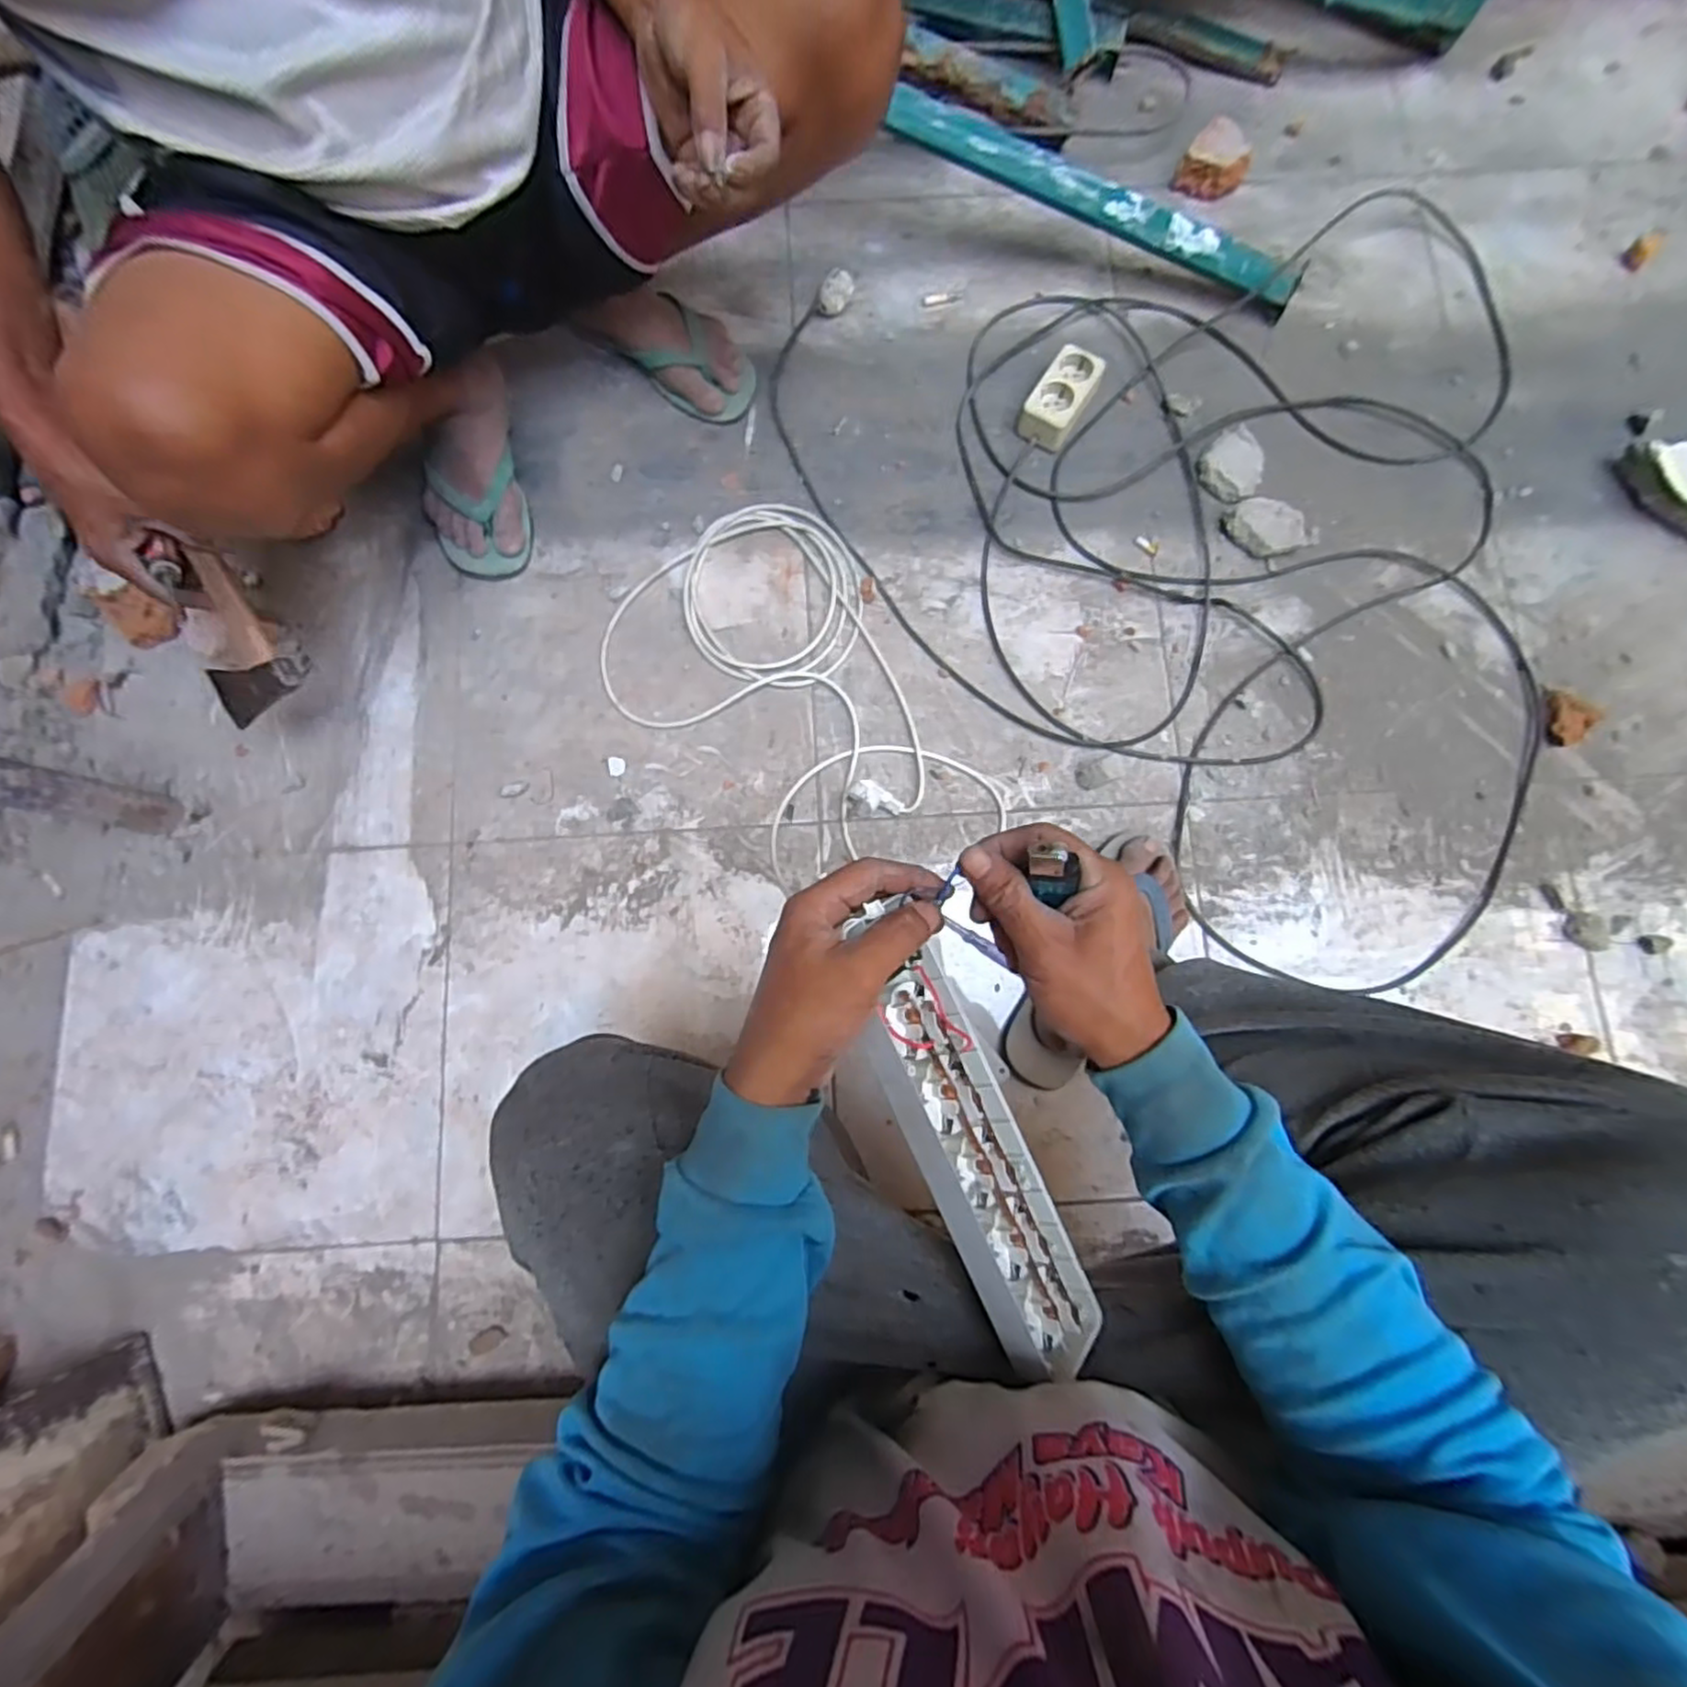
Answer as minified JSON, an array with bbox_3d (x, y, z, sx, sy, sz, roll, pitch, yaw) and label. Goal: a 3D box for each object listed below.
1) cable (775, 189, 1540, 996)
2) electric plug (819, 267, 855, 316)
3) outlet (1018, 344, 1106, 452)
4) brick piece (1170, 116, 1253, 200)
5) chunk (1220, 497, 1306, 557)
[{"bbox_3d":[0.482,-0.420,0.816,0.816,0.034,0.975,-41,83,-6],"label":"cable"},{"bbox_3d":[-0.008,-0.664,0.864,0.030,0.036,0.058,30,82,4],"label":"electric plug"},{"bbox_3d":[0.250,-0.515,0.828,0.059,0.035,0.109,32,82,5],"label":"outlet"},{"bbox_3d":[0.463,-0.849,0.887,0.081,0.039,0.072,24,81,4],"label":"brick piece"},{"bbox_3d":[0.474,-0.356,0.802,0.054,0.031,0.080,-41,83,-6],"label":"chunk"}]

